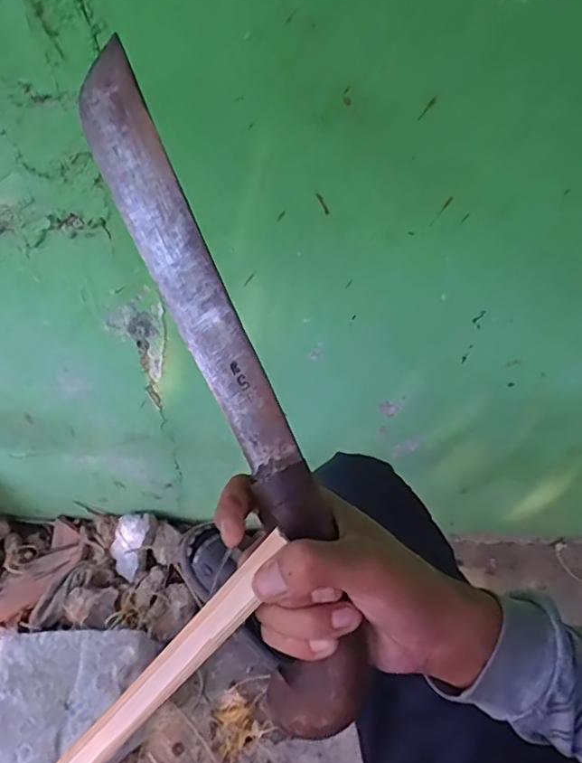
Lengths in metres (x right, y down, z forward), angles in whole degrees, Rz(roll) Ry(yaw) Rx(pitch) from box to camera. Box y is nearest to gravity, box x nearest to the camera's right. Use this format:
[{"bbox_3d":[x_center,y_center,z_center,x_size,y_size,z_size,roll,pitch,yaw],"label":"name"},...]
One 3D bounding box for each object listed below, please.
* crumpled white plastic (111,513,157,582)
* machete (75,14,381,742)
[{"bbox_3d":[-0.277,0.283,0.973,0.077,0.062,0.101,7,49,6],"label":"crumpled white plastic"},{"bbox_3d":[-0.046,-0.011,0.319,0.054,0.031,0.398,-19,80,-17],"label":"machete"}]

